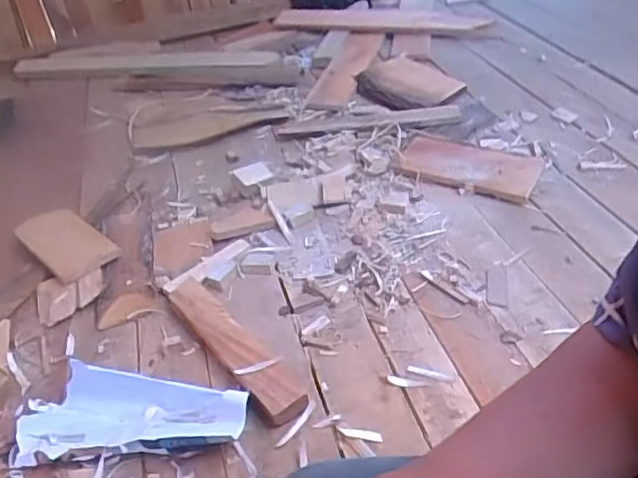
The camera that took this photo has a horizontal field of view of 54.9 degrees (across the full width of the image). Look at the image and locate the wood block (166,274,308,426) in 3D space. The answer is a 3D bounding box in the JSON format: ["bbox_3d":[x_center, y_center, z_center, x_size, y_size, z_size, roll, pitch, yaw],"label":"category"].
[{"bbox_3d":[-0.115,0.130,0.795,0.051,0.034,0.295,-27,41,-26],"label":"wood block"}]

